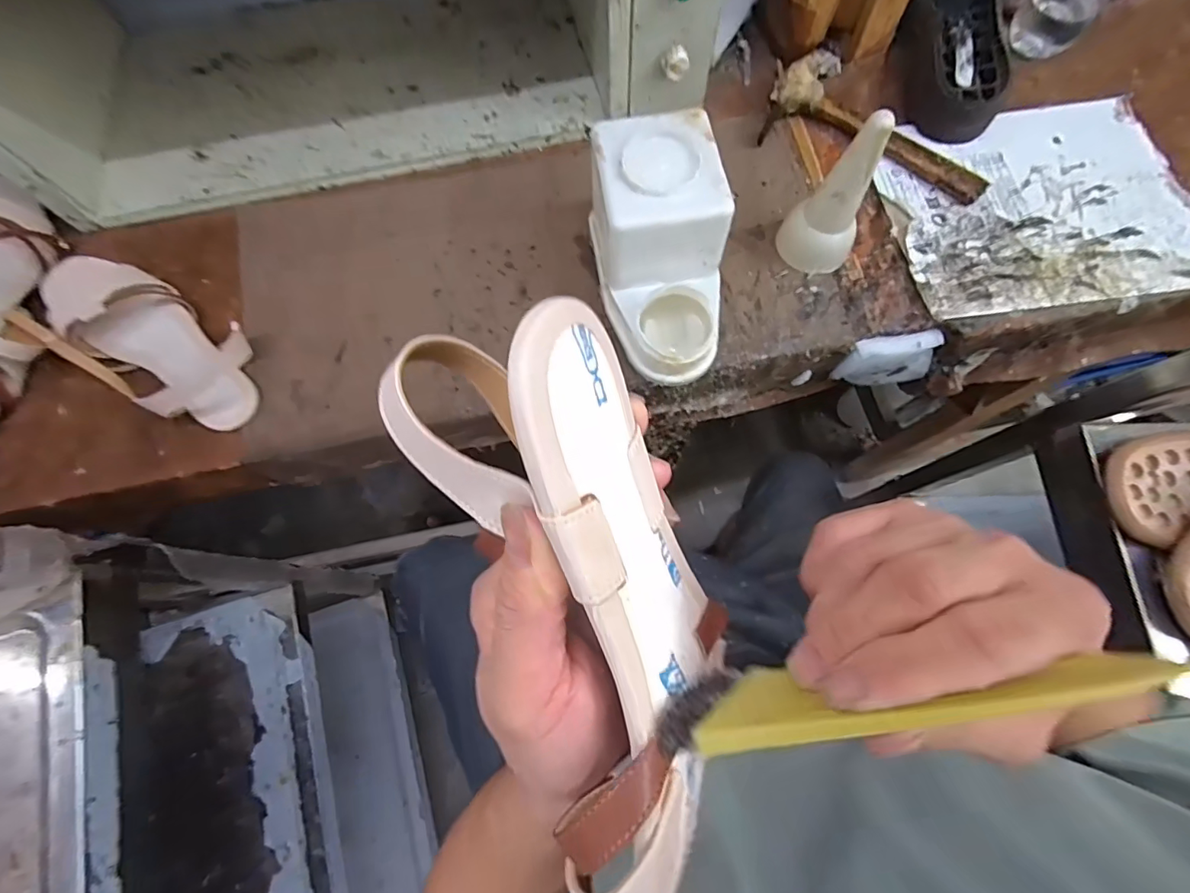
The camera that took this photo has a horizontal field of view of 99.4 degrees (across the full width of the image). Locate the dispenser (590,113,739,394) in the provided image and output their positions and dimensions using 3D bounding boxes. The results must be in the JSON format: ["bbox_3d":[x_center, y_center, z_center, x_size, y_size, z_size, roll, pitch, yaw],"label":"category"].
[{"bbox_3d":[0.057,-0.167,0.442,0.109,0.113,0.194,-5,73,0],"label":"dispenser"}]

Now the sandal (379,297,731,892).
[{"bbox_3d":[-0.006,0.056,0.175,0.064,0.089,0.196,-7,101,35],"label":"sandal"}]

